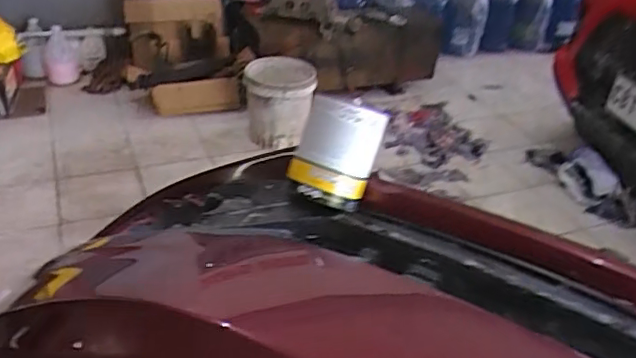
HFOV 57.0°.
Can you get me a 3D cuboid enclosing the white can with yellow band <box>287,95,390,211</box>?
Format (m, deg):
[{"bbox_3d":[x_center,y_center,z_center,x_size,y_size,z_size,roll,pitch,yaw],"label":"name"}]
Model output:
[{"bbox_3d":[0.025,-0.039,0.774,0.117,0.136,0.098,17,8,-14],"label":"white can with yellow band"}]

